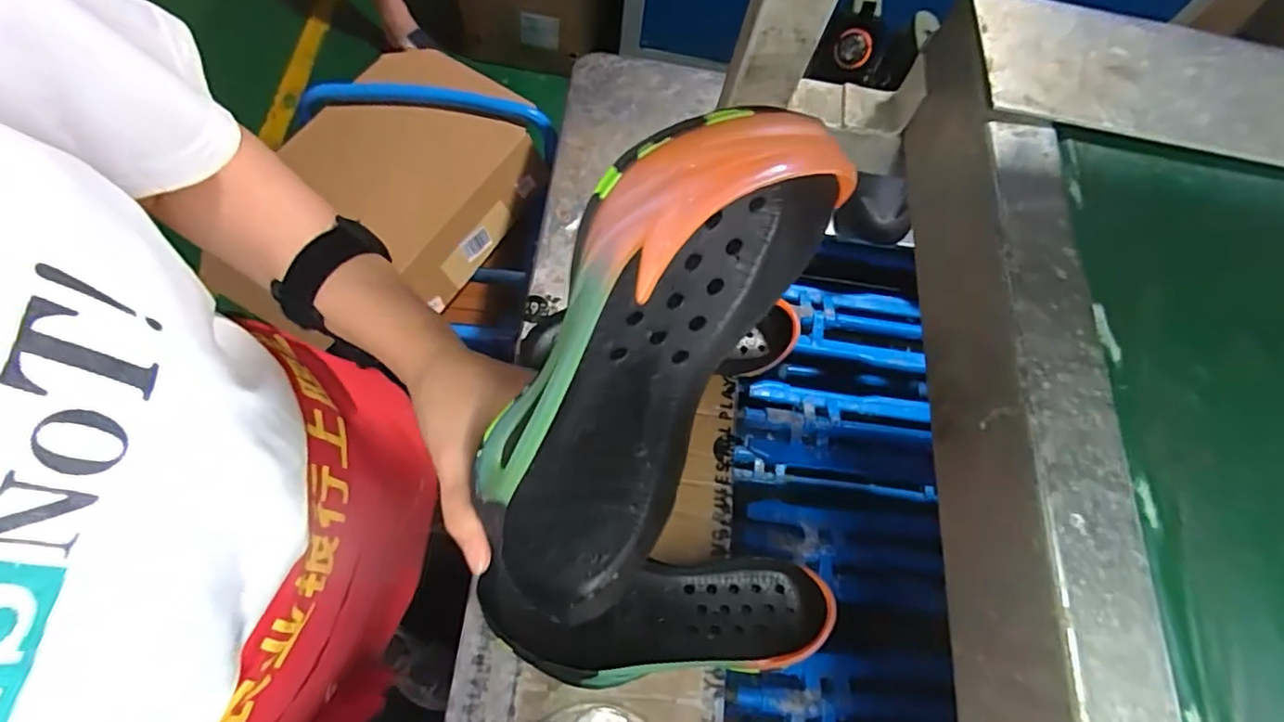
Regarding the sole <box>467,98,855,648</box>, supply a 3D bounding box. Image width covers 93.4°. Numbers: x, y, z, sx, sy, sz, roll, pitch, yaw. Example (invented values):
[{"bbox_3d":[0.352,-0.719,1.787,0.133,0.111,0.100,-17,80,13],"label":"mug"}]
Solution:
[{"bbox_3d":[-0.015,0.028,0.284,0.104,0.312,0.065,-2,46,-30],"label":"sole"}]

